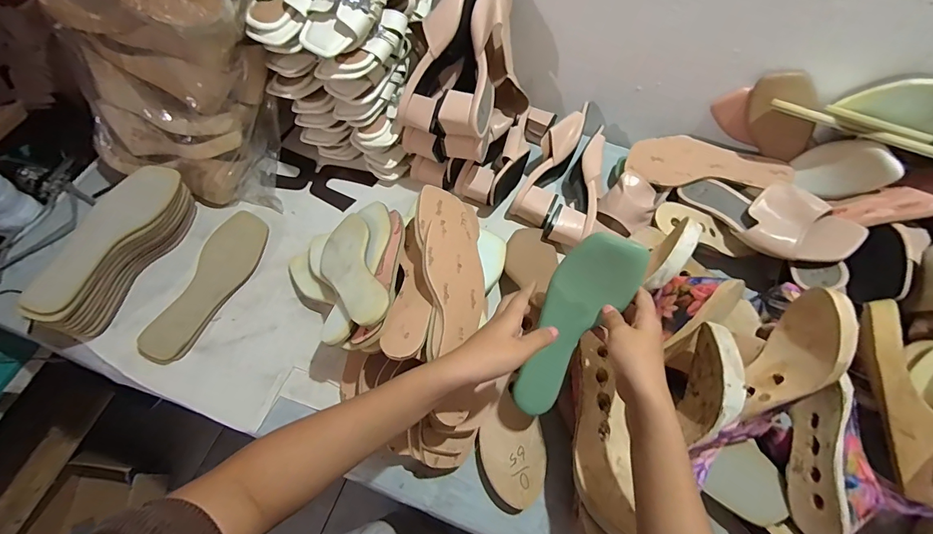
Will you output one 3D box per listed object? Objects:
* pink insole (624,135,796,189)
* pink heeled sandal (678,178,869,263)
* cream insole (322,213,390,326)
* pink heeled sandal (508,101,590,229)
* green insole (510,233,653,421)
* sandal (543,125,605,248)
[{"bbox_3d":[0.383,-0.163,0.670,0.231,0.019,0.078,14,95,14],"label":"pink insole"},{"bbox_3d":[0.444,-0.080,0.627,0.094,0.055,0.237,-42,53,-20],"label":"pink heeled sandal"},{"bbox_3d":[-0.154,0.002,0.546,0.083,0.011,0.234,-37,40,6],"label":"cream insole"},{"bbox_3d":[0.151,-0.182,0.710,0.070,0.079,0.234,26,82,11],"label":"pink heeled sandal"},{"bbox_3d":[0.118,0.067,0.473,0.078,0.025,0.227,28,108,11],"label":"green insole"},{"bbox_3d":[0.190,-0.127,0.697,0.071,0.090,0.217,20,64,8],"label":"sandal"}]

